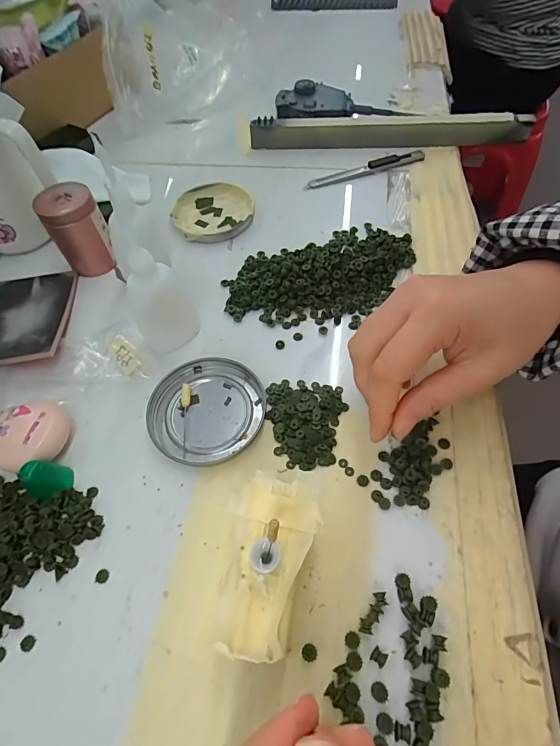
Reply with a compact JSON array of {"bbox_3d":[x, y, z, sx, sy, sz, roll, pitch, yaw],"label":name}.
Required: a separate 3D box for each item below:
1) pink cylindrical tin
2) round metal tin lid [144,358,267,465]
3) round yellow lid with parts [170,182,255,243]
[{"bbox_3d":[-0.169,-0.120,0.331,0.043,0.064,0.046,-1,58,2],"label":"pink cylindrical tin"},{"bbox_3d":[-0.050,0.024,0.272,0.078,0.009,0.074,-1,58,2],"label":"round metal tin lid"},{"bbox_3d":[-0.065,-0.159,0.387,0.077,0.010,0.076,-1,58,2],"label":"round yellow lid with parts"}]

